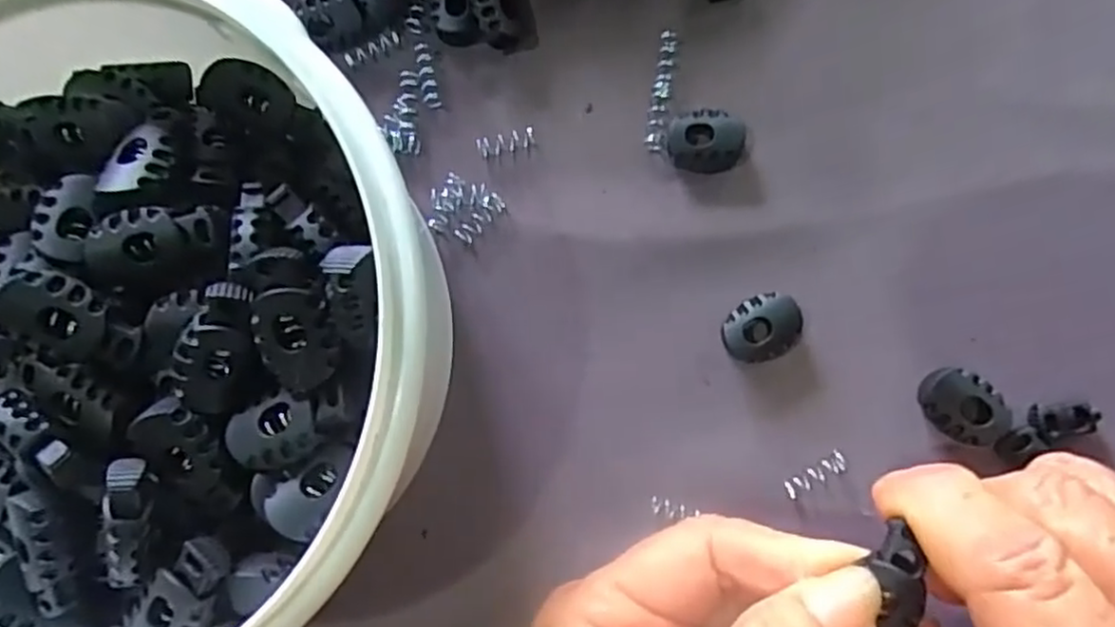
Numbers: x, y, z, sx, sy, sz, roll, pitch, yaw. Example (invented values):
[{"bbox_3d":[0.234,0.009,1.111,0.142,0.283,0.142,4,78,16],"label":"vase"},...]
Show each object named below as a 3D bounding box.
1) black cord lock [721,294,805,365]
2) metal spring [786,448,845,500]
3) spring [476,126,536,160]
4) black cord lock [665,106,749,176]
[{"bbox_3d":[0.058,0.004,0.203,0.022,0.010,0.017,-27,82,5],"label":"black cord lock"},{"bbox_3d":[0.071,0.045,0.198,0.018,0.004,0.006,-34,82,4],"label":"metal spring"},{"bbox_3d":[-0.016,-0.053,0.220,0.017,0.004,0.007,-15,83,7],"label":"spring"},{"bbox_3d":[0.043,-0.050,0.209,0.022,0.010,0.019,-14,84,7],"label":"black cord lock"}]

